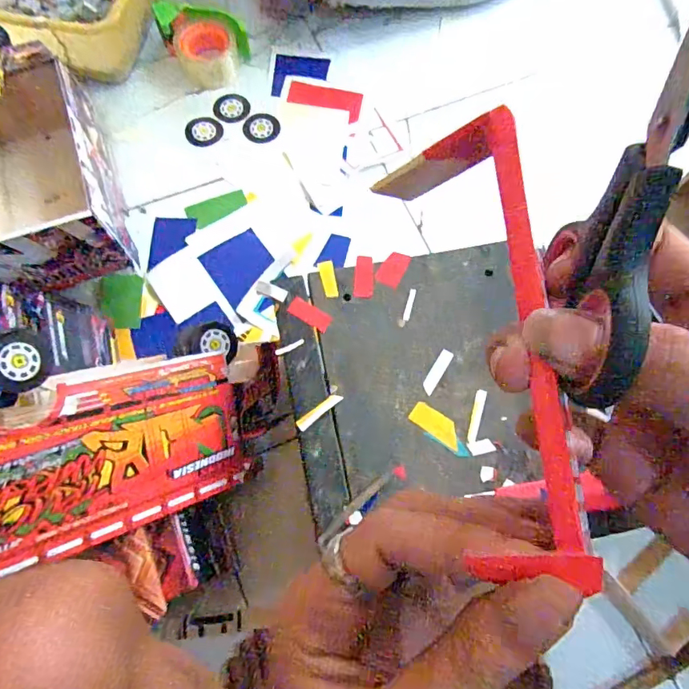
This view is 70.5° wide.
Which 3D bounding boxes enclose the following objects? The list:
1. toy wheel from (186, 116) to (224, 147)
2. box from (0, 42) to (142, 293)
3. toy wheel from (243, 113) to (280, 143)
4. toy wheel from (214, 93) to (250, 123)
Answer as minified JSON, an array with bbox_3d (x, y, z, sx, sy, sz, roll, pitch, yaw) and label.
[{"bbox_3d":[-0.219,-0.332,0.757,0.056,0.013,0.050,-34,77,-12],"label":"toy wheel"},{"bbox_3d":[-0.355,-0.196,0.578,0.137,0.120,0.284,-18,75,-8],"label":"box"},{"bbox_3d":[-0.130,-0.341,0.767,0.055,0.005,0.053,1,73,-2],"label":"toy wheel"},{"bbox_3d":[-0.178,-0.377,0.775,0.054,0.008,0.052,1,73,-2],"label":"toy wheel"}]

